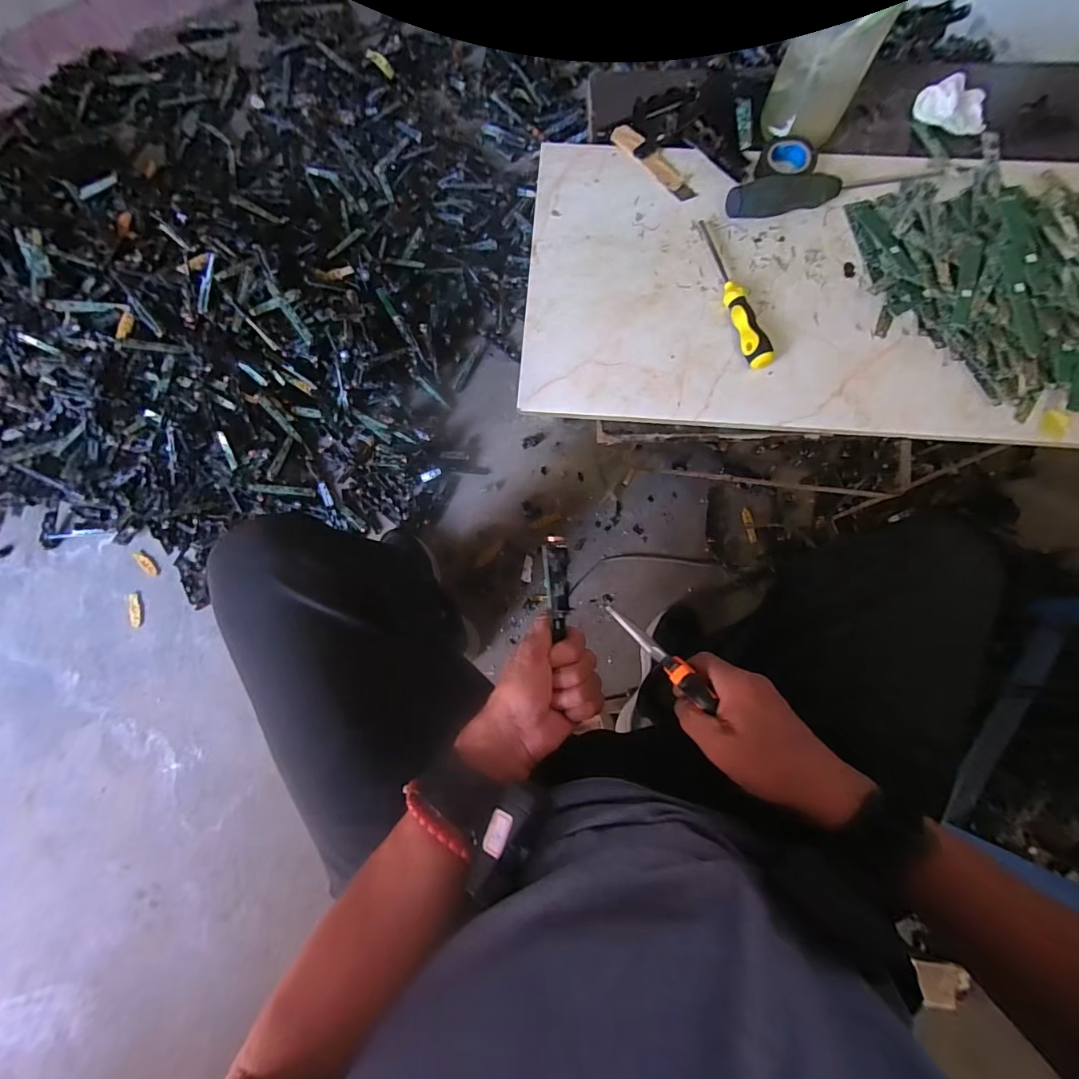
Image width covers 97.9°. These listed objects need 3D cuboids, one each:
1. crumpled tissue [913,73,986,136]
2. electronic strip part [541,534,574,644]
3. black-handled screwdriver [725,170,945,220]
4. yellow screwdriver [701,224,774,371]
[{"bbox_3d":[0.430,-0.450,0.483,0.072,0.021,0.055,32,79,7],"label":"crumpled tissue"},{"bbox_3d":[0.015,0.037,0.380,0.020,0.010,0.079,-4,91,-2],"label":"electronic strip part"},{"bbox_3d":[0.284,-0.334,0.447,0.213,0.032,0.025,-10,77,-2],"label":"black-handled screwdriver"},{"bbox_3d":[0.180,-0.229,0.428,0.025,0.022,0.158,-14,77,-3],"label":"yellow screwdriver"}]

